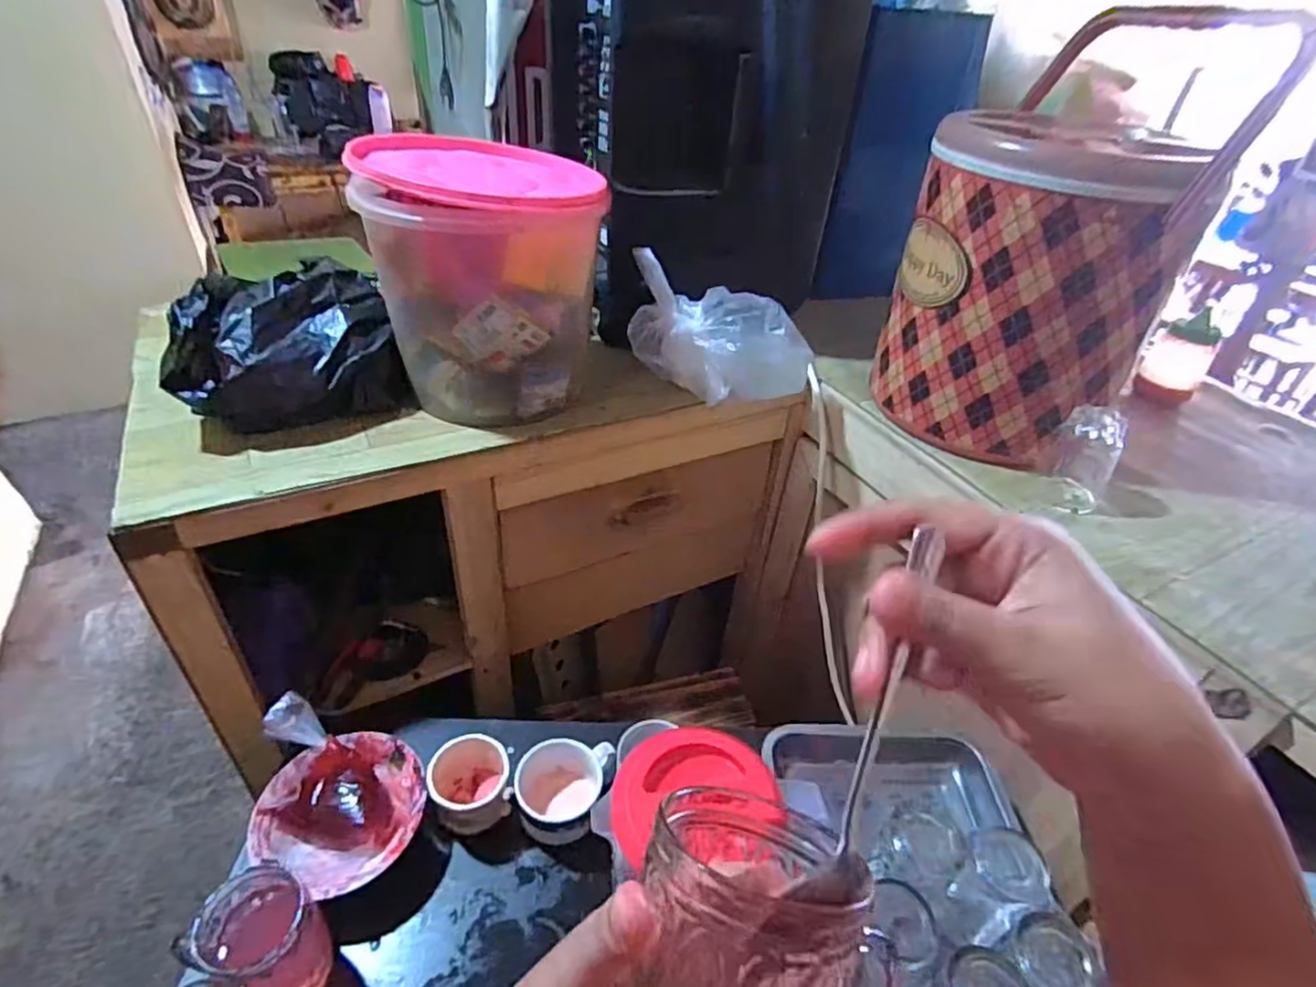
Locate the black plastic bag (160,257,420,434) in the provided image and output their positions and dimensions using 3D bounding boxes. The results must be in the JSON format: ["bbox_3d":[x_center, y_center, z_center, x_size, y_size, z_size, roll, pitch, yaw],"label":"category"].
[{"bbox_3d":[-0.399,-0.152,0.708,0.218,0.121,0.165,-20,45,-27],"label":"black plastic bag"}]

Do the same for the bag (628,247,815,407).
[{"bbox_3d":[0.074,-0.180,0.777,0.221,0.124,0.107,7,39,4],"label":"bag"}]

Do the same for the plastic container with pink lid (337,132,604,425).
[{"bbox_3d":[-0.186,-0.235,0.733,0.223,0.241,0.210,-7,40,-13],"label":"plastic container with pink lid"}]

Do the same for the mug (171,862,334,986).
[{"bbox_3d":[-0.312,0.359,0.529,0.086,0.110,0.070,16,40,14],"label":"mug"}]

